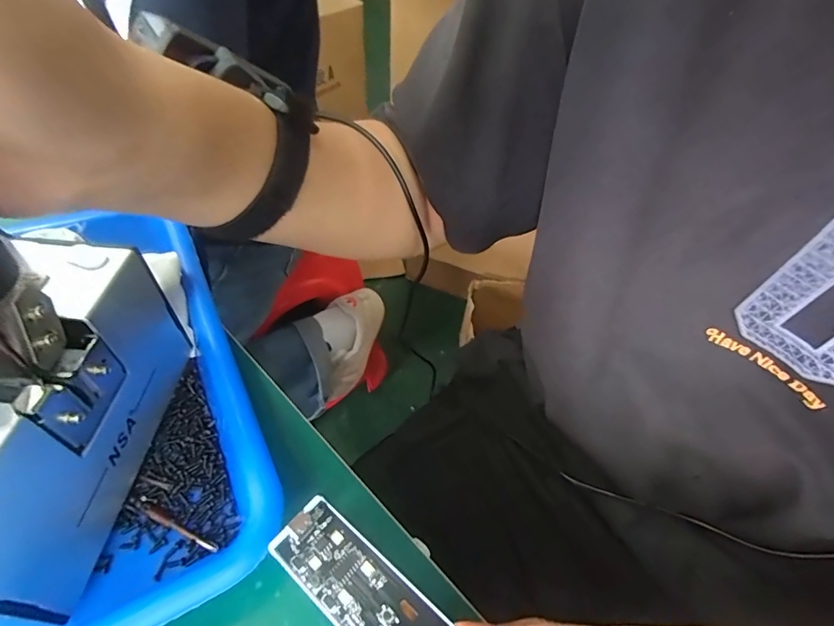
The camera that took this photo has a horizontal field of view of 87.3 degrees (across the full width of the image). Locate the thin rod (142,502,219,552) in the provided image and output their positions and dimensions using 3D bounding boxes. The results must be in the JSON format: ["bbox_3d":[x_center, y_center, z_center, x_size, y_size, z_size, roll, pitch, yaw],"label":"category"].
[{"bbox_3d":[-0.103,0.093,0.189,0.040,0.004,0.004,21,53,14],"label":"thin rod"}]

